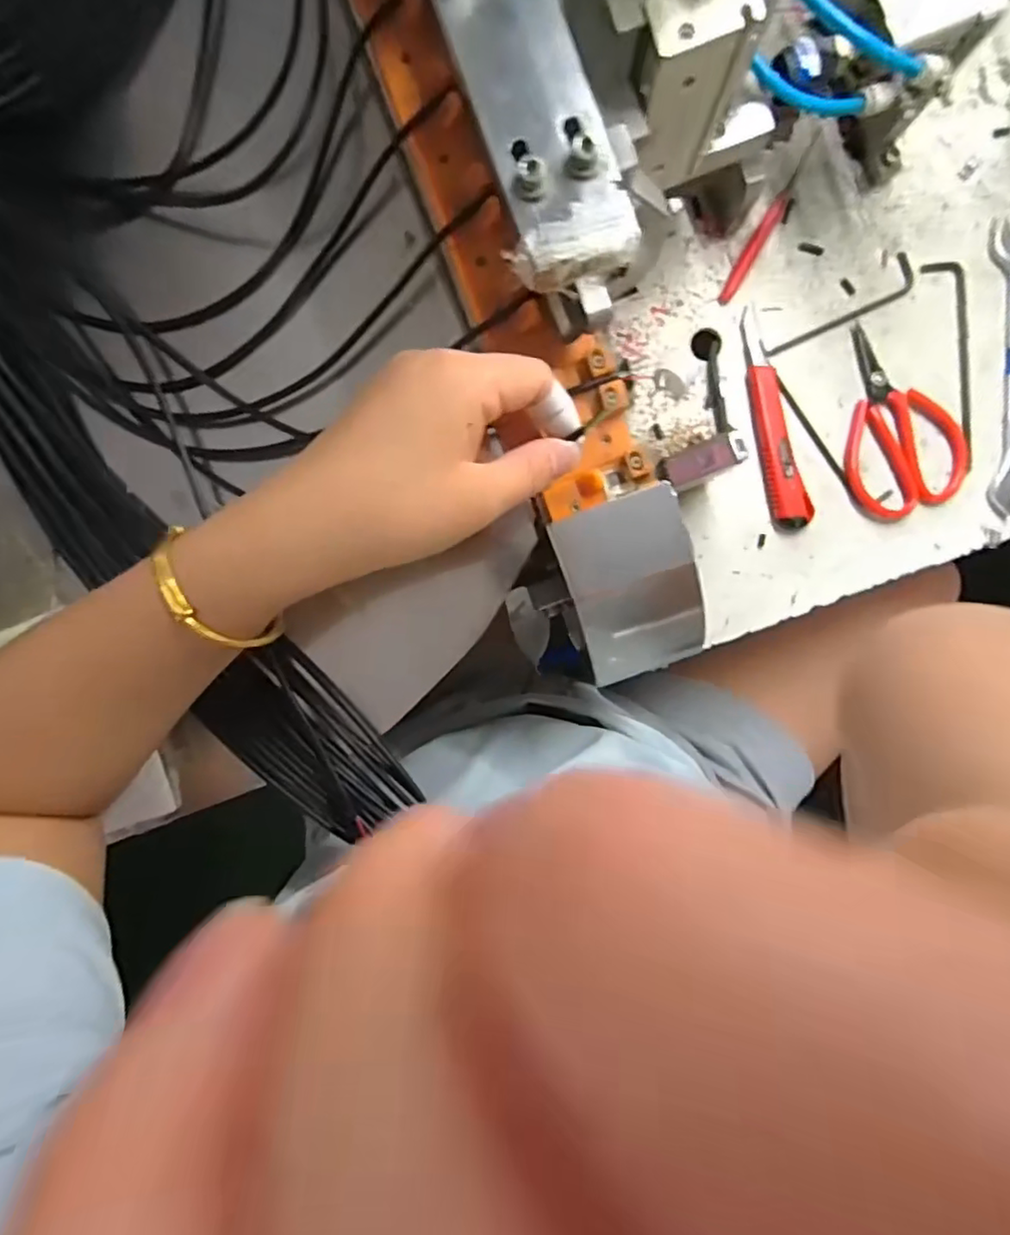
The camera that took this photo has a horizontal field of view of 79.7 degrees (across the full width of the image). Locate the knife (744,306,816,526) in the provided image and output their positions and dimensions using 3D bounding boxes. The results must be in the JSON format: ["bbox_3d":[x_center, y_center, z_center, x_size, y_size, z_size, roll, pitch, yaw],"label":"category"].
[{"bbox_3d":[0.182,-0.135,0.415,0.023,0.009,0.149,-15,93,2],"label":"knife"}]

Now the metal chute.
[{"bbox_3d":[0.064,-0.012,0.297,0.062,0.010,0.090,-18,111,2],"label":"metal chute"}]

